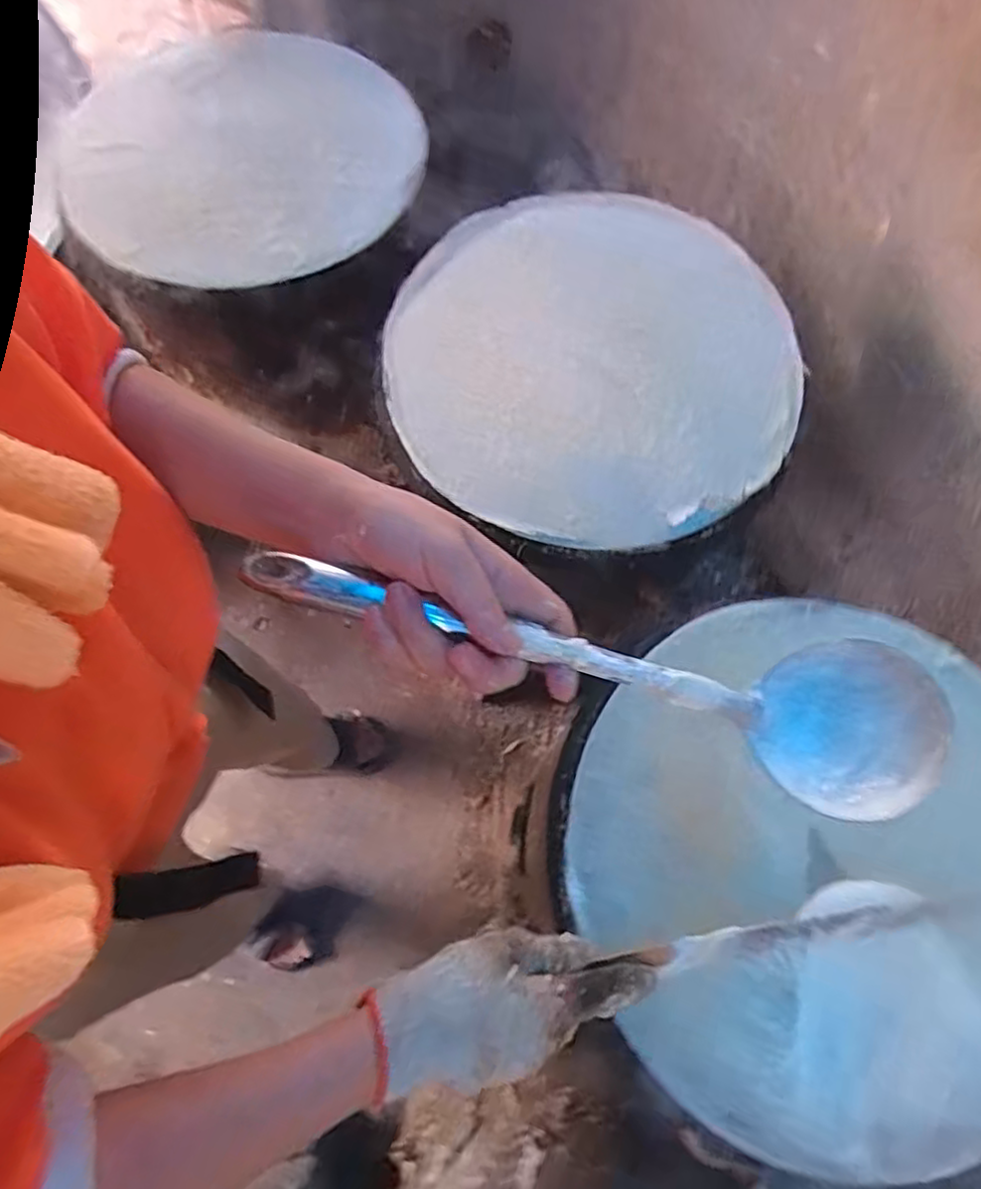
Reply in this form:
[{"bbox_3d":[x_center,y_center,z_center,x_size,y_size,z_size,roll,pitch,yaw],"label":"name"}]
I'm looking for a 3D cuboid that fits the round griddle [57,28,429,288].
[{"bbox_3d":[-0.255,-0.463,0.719,0.346,0.029,0.352,1,71,-2],"label":"round griddle"}]

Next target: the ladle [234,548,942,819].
[{"bbox_3d":[0.055,0.028,0.335,0.337,0.055,0.086,17,71,-9],"label":"ladle"}]

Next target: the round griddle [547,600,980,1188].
[{"bbox_3d":[0.233,0.182,0.474,0.361,0.031,0.354,1,71,-2],"label":"round griddle"}]

